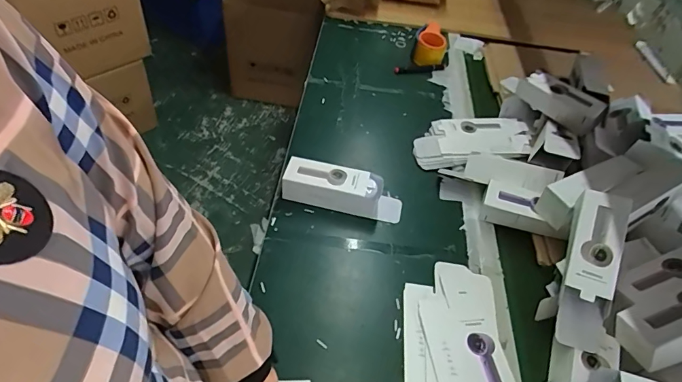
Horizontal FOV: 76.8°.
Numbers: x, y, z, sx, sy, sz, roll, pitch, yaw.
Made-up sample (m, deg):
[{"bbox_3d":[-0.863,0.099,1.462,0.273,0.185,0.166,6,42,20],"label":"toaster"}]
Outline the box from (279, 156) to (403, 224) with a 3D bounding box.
[{"bbox_3d":[0.004,-0.002,0.860,0.241,0.070,0.073,11,47,5],"label":"box"}]

